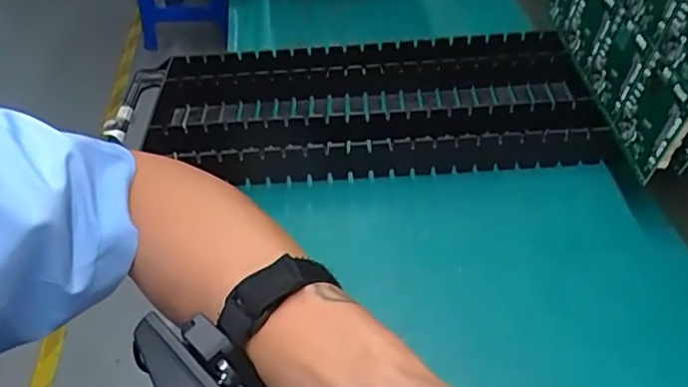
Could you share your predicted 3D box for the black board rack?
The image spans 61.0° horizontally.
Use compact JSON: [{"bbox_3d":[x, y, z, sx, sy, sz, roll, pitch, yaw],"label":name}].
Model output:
[{"bbox_3d":[0.019,-0.070,0.469,0.333,0.042,0.133,-4,45,0],"label":"black board rack"}]

